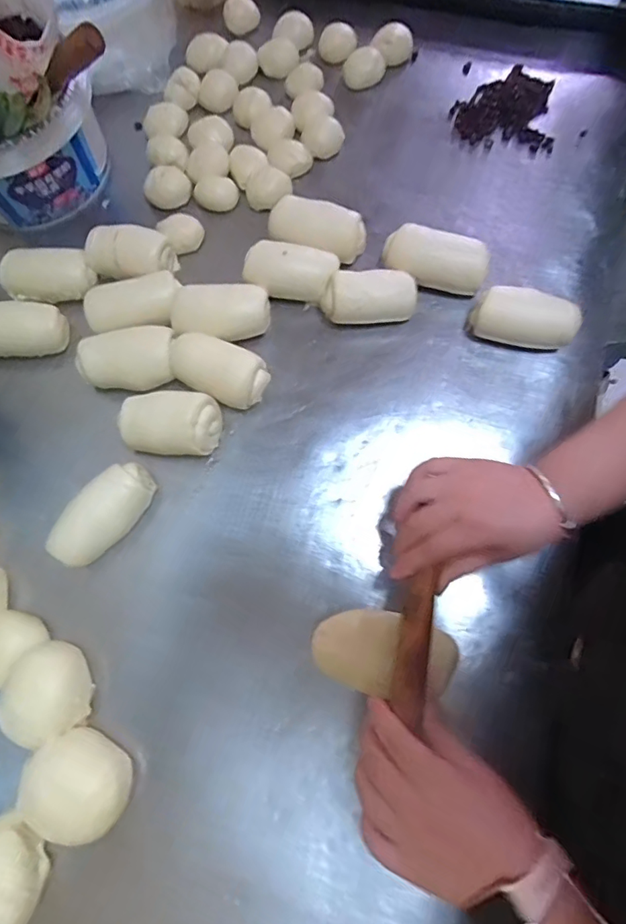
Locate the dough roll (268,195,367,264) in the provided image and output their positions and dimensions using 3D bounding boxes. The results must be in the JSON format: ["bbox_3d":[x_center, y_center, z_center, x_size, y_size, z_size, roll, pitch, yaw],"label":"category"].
[{"bbox_3d":[0.005,-0.252,0.536,0.103,0.034,0.045,23,75,7],"label":"dough roll"}]

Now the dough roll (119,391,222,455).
[{"bbox_3d":[-0.136,-0.037,0.478,0.095,0.038,0.059,2,74,1],"label":"dough roll"}]

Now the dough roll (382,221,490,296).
[{"bbox_3d":[0.130,-0.212,0.527,0.109,0.036,0.056,22,75,6],"label":"dough roll"}]

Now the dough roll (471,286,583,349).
[{"bbox_3d":[0.209,-0.142,0.494,0.099,0.050,0.049,14,74,4],"label":"dough roll"}]

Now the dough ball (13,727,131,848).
[{"bbox_3d":[-0.188,0.255,0.392,0.080,0.039,0.066,35,77,10],"label":"dough ball"}]

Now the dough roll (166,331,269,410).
[{"bbox_3d":[-0.093,-0.092,0.493,0.098,0.038,0.058,20,75,6],"label":"dough roll"}]

